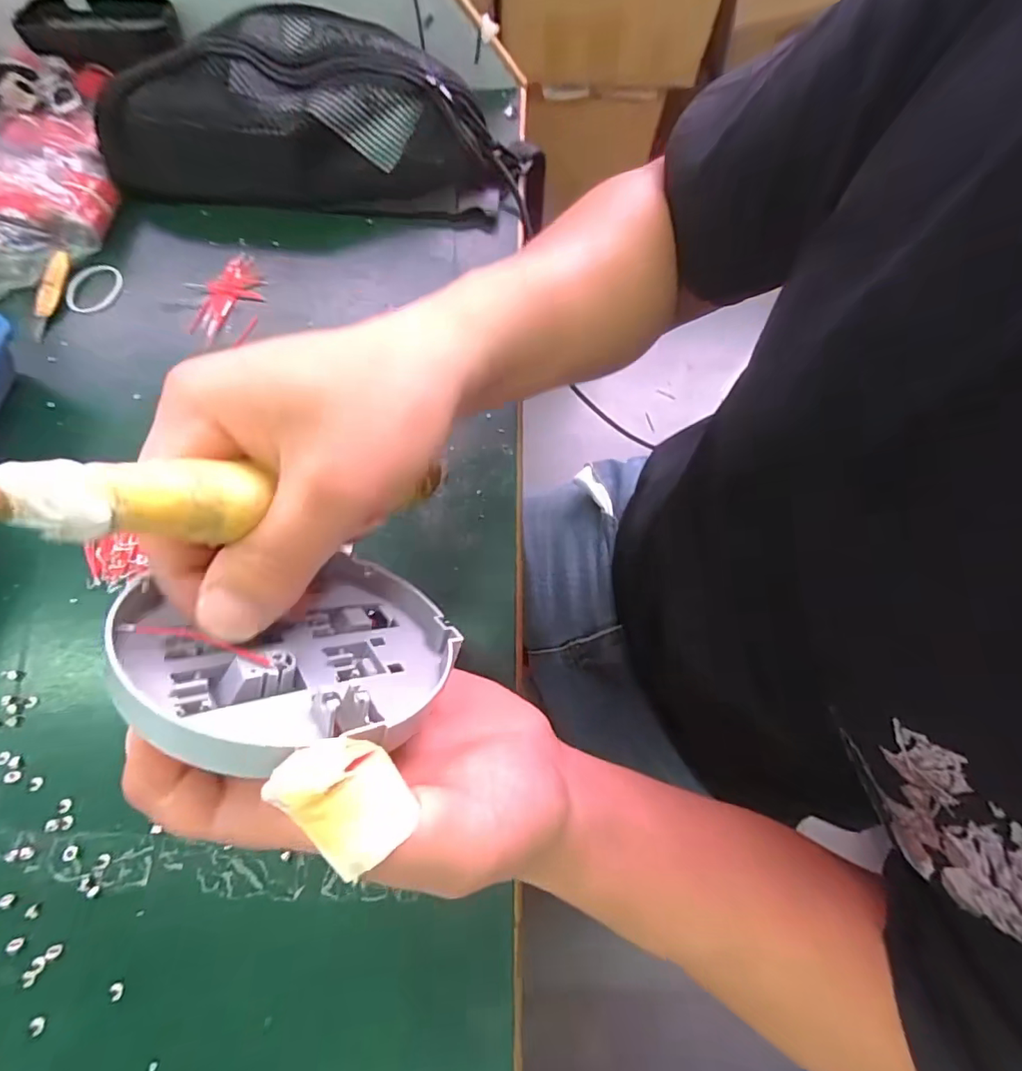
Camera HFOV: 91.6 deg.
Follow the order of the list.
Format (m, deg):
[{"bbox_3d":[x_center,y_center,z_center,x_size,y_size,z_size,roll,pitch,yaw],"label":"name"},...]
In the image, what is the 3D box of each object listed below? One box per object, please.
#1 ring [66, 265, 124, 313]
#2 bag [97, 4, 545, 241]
[{"bbox_3d":[-0.311,-0.184,0.371,0.044,0.007,0.044,40,73,13],"label":"ring"},{"bbox_3d":[-0.133,-0.332,0.385,0.321,0.079,0.143,5,69,1],"label":"bag"}]

